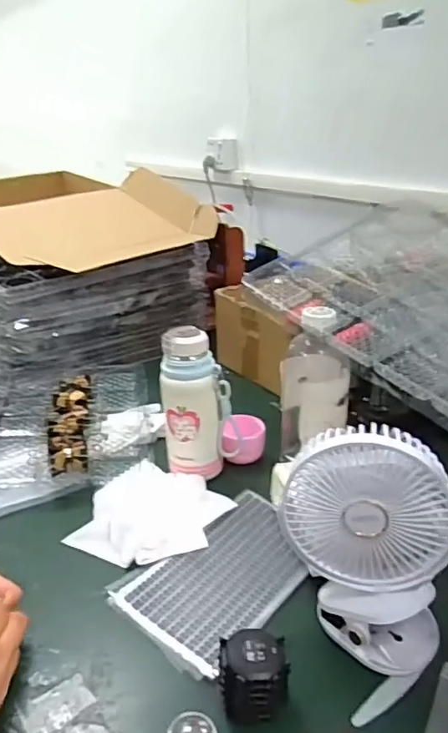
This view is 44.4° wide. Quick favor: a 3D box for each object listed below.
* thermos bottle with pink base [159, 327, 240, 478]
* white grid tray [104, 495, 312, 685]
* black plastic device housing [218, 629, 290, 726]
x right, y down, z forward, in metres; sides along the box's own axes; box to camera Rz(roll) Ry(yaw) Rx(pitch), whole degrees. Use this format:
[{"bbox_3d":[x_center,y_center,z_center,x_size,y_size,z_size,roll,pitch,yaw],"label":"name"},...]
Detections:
[{"bbox_3d":[-0.038,0.050,0.702,0.077,0.183,0.065,16,30,32],"label":"thermos bottle with pink base"},{"bbox_3d":[0.003,0.216,0.580,0.138,0.007,0.209,22,33,40],"label":"white grid tray"},{"bbox_3d":[0.024,0.255,0.448,0.057,0.056,0.053,-4,25,-6],"label":"black plastic device housing"}]

